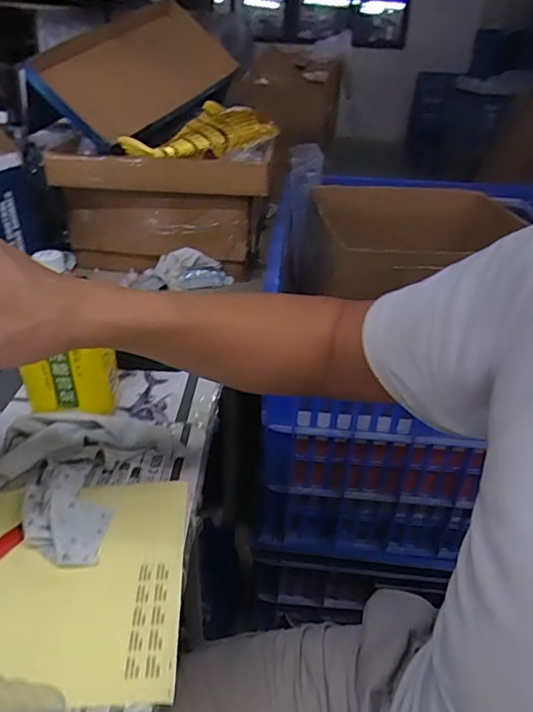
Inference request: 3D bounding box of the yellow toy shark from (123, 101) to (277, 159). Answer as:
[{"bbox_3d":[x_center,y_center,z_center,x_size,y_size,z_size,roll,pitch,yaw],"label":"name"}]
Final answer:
[{"bbox_3d":[-0.100,-0.385,0.898,0.295,0.089,0.067,-22,40,-34],"label":"yellow toy shark"}]

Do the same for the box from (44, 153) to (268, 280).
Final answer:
[{"bbox_3d":[-0.189,-0.247,0.930,0.362,0.218,0.099,1,32,-4],"label":"box"}]

